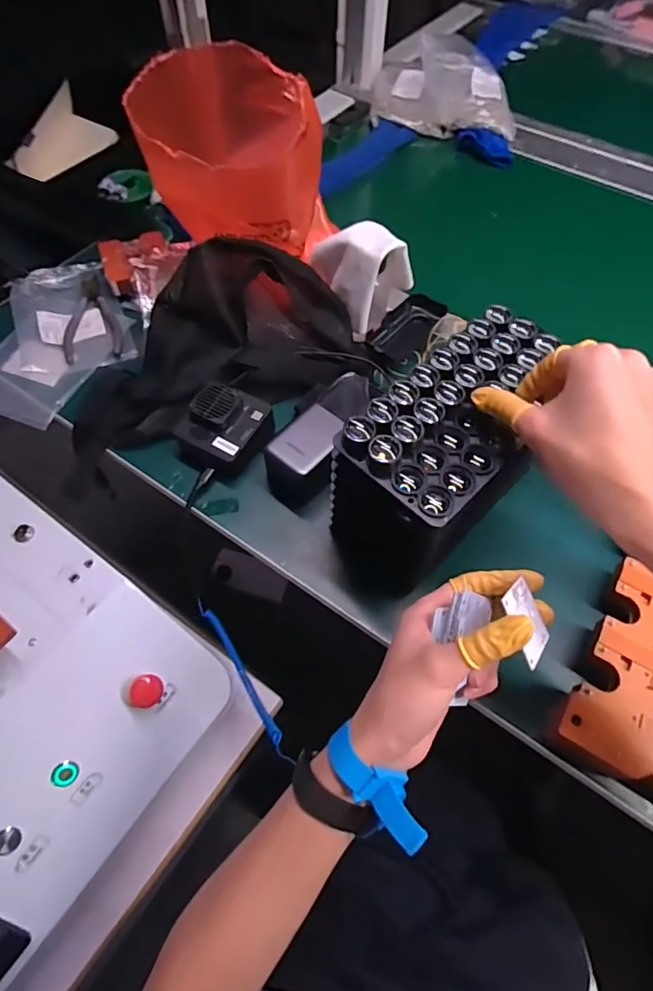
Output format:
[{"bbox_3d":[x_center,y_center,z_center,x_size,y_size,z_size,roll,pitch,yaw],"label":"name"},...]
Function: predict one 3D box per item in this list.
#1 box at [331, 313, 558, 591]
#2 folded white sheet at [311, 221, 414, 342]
[{"bbox_3d":[0.100,-0.025,0.439,0.095,0.181,0.188,40,68,20],"label":"box"},{"bbox_3d":[0.045,-0.250,0.564,0.086,0.097,0.083,-32,65,-17],"label":"folded white sheet"}]

